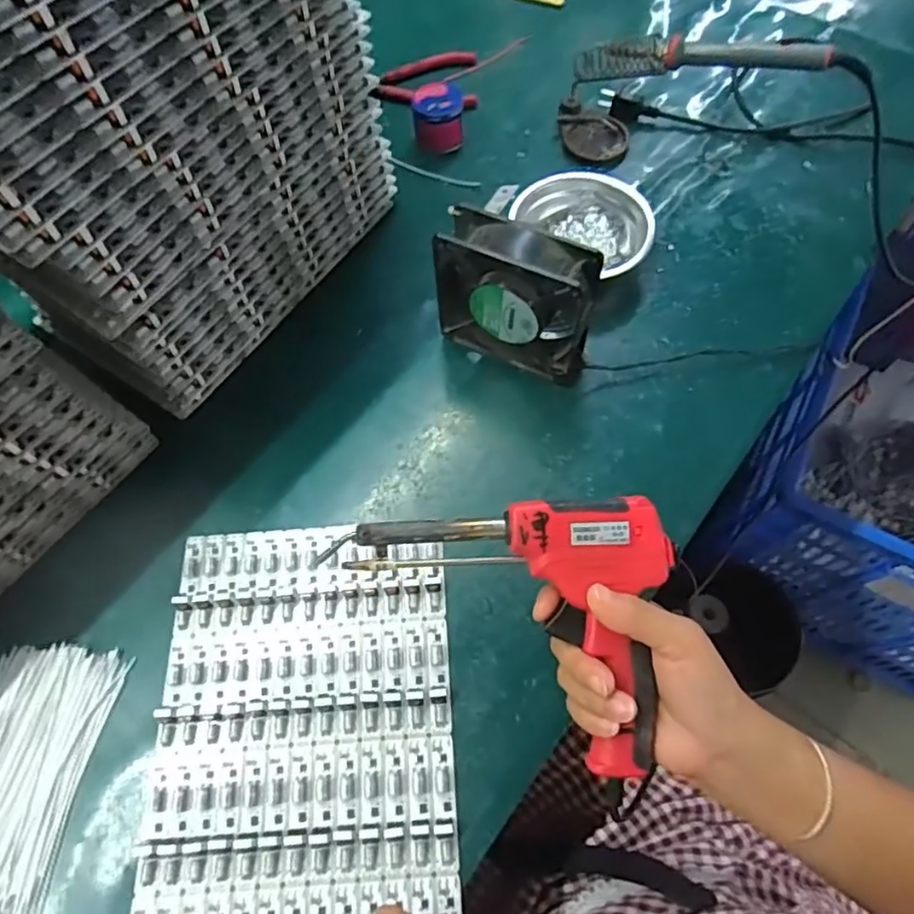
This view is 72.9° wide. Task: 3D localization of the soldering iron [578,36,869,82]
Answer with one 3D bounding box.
[{"bbox_3d":[0.225,-0.365,0.561,0.255,0.032,0.034,17,67,25],"label":"soldering iron"}]

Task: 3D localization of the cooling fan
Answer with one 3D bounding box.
[{"bbox_3d":[0.046,-0.123,0.496,0.121,0.122,0.044,23,65,15],"label":"cooling fan"}]

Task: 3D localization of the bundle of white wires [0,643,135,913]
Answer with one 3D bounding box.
[{"bbox_3d":[-0.287,0.206,0.403,0.099,0.018,0.160,11,64,6],"label":"bundle of white wires"}]

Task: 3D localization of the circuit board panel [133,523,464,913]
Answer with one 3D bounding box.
[{"bbox_3d":[-0.100,0.184,0.400,0.192,0.011,0.291,-4,62,-1],"label":"circuit board panel"}]

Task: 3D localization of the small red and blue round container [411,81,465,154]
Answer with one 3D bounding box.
[{"bbox_3d":[-0.019,-0.356,0.647,0.053,0.043,0.049,-7,61,-1],"label":"small red and blue round container"}]

